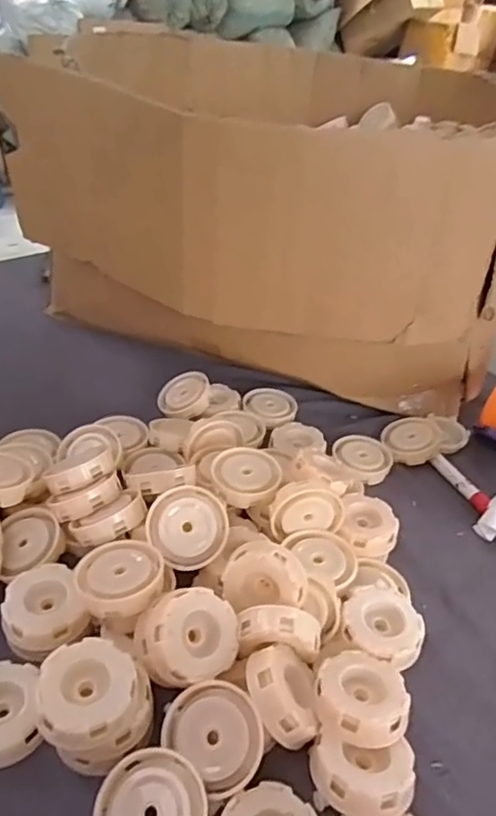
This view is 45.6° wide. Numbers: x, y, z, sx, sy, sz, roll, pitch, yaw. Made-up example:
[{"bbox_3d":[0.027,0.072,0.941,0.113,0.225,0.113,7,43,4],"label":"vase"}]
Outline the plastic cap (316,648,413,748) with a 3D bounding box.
[{"bbox_3d":[0.081,0.207,0.421,0.065,0.021,0.065,11,21,-4],"label":"plastic cap"}]

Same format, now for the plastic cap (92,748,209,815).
[{"bbox_3d":[-0.060,0.251,0.364,0.065,0.026,0.069,4,35,-3],"label":"plastic cap"}]

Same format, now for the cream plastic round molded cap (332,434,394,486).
[{"bbox_3d":[0.132,0.058,0.680,0.067,0.020,0.072,4,35,-3],"label":"cream plastic round molded cap"}]

